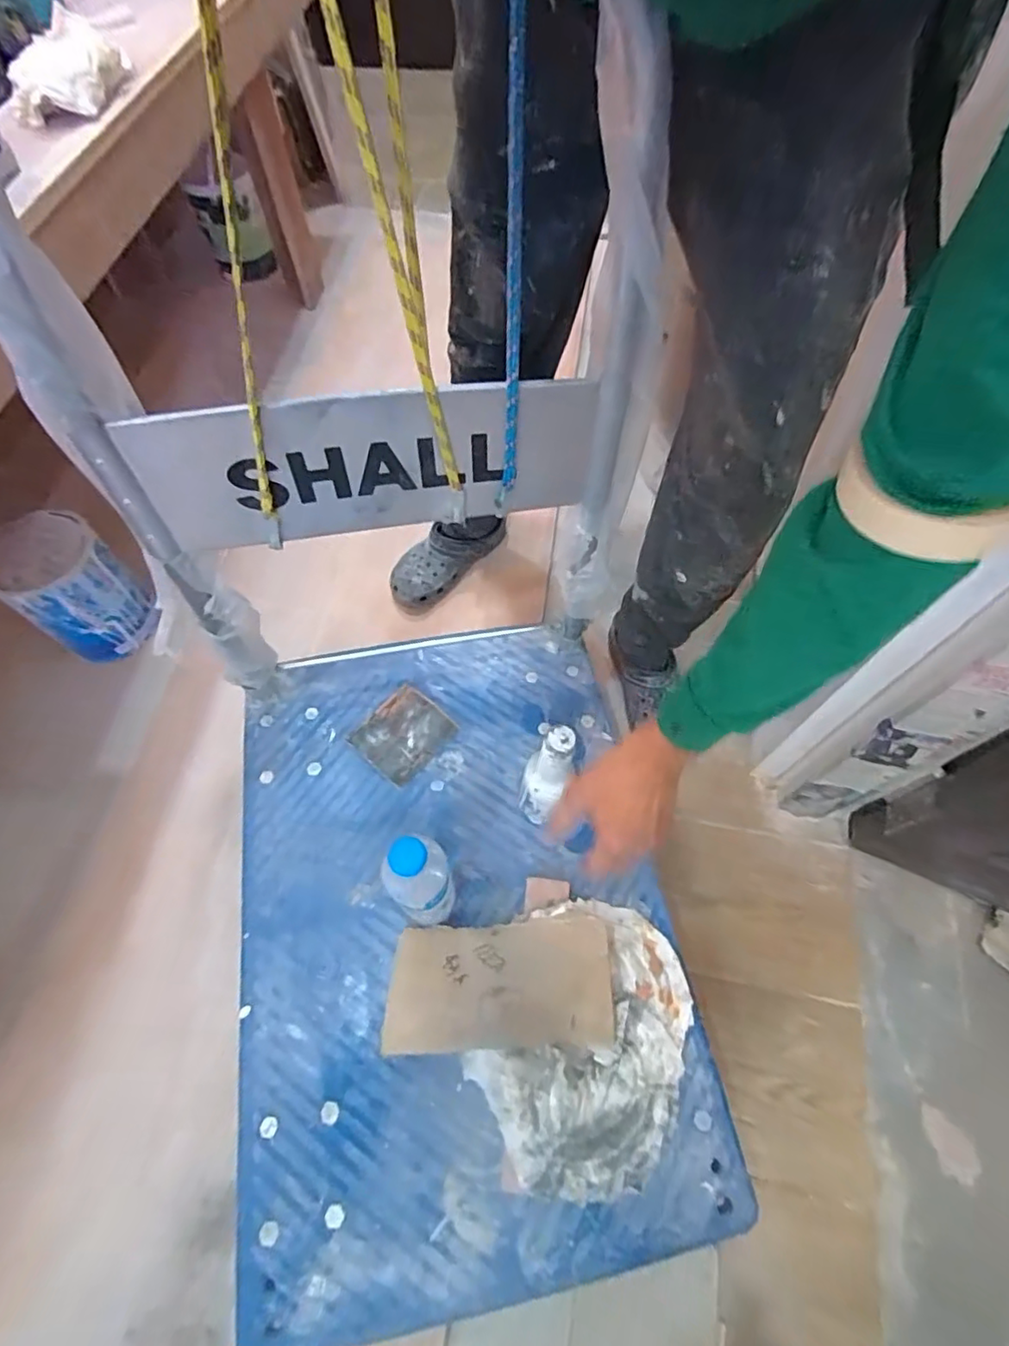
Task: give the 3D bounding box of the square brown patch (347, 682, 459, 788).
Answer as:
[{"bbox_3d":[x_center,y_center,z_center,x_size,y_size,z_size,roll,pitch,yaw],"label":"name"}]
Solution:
[{"bbox_3d":[-0.133,0.076,0.767,0.102,0.012,0.113,39,64,14],"label":"square brown patch"}]

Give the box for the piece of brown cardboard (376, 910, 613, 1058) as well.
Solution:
[{"bbox_3d":[-0.009,0.308,0.593,0.223,0.007,0.123,-7,43,9],"label":"piece of brown cardboard"}]

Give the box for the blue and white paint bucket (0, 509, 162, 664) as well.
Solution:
[{"bbox_3d":[-0.690,-0.141,0.950,0.140,0.211,0.159,40,73,23],"label":"blue and white paint bucket"}]

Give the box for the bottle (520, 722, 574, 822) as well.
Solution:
[{"bbox_3d":[0.042,0.119,0.640,0.042,0.203,0.051,9,63,4],"label":"bottle"}]

